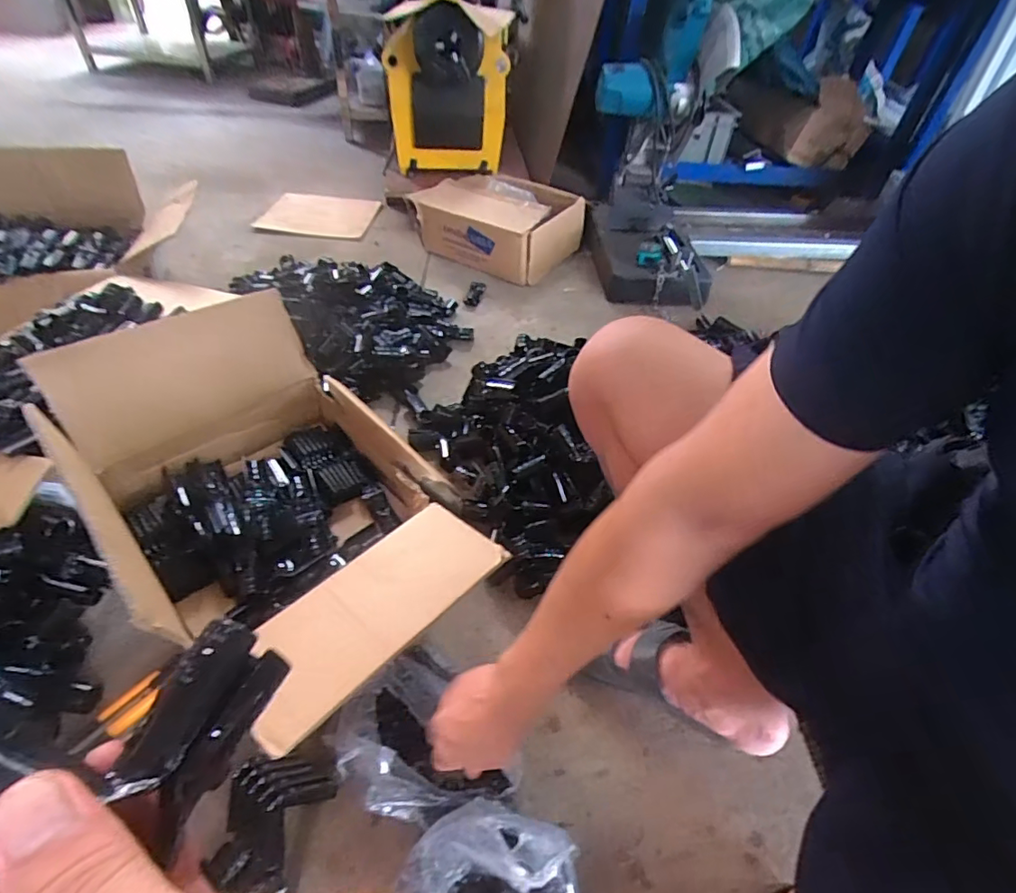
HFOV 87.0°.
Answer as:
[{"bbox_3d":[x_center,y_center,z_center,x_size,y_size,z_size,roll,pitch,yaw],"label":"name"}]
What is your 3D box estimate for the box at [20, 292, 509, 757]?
[{"bbox_3d":[-0.257,0.048,0.651,0.364,0.229,0.495,-29,55,-29],"label":"box"}]

